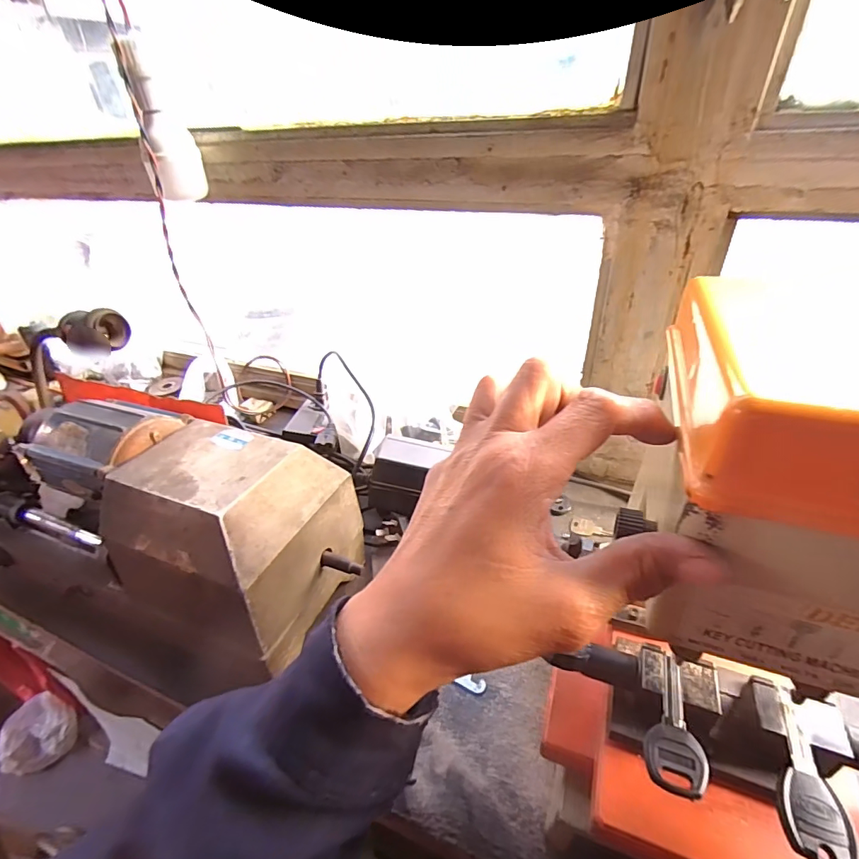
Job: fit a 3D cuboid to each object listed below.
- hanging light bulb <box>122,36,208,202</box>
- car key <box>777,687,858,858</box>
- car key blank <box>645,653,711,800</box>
[{"bbox_3d":[-0.275,-0.306,0.472,0.055,0.131,0.045,-18,39,-16],"label":"hanging light bulb"},{"bbox_3d":[0.174,0.156,0.211,0.026,0.009,0.072,13,41,22],"label":"car key"},{"bbox_3d":[0.124,0.146,0.229,0.026,0.005,0.064,14,41,23],"label":"car key blank"}]

